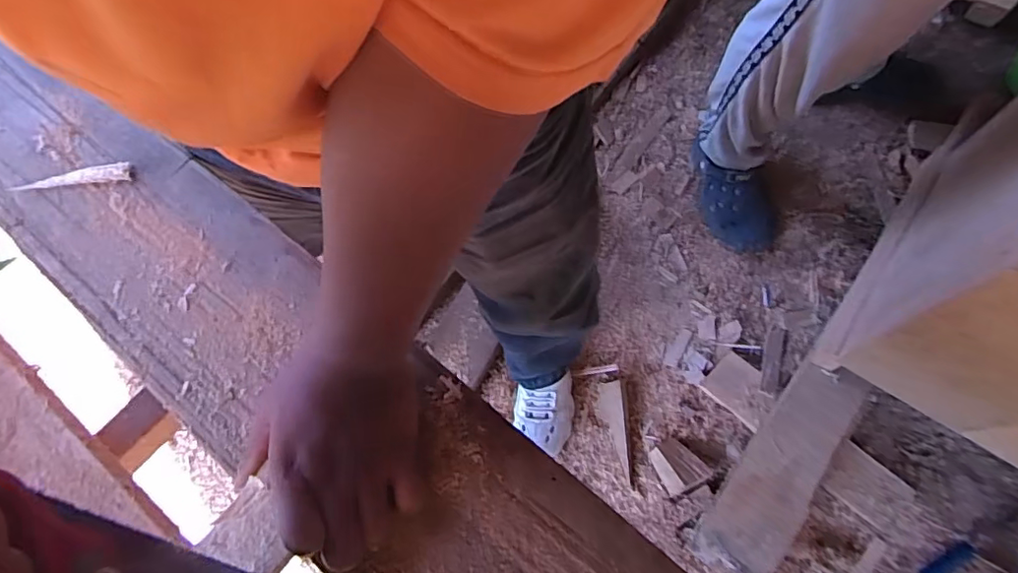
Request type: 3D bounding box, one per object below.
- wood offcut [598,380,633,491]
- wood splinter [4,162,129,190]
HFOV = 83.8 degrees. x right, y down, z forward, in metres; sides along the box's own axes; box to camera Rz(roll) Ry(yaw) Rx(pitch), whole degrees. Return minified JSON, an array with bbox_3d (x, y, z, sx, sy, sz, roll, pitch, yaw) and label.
[{"bbox_3d":[0.205,0.279,1.084,0.049,0.019,0.193,-7,70,2],"label":"wood offcut"},{"bbox_3d":[-0.379,-0.096,0.491,0.104,0.008,0.019,-6,70,2],"label":"wood splinter"}]

